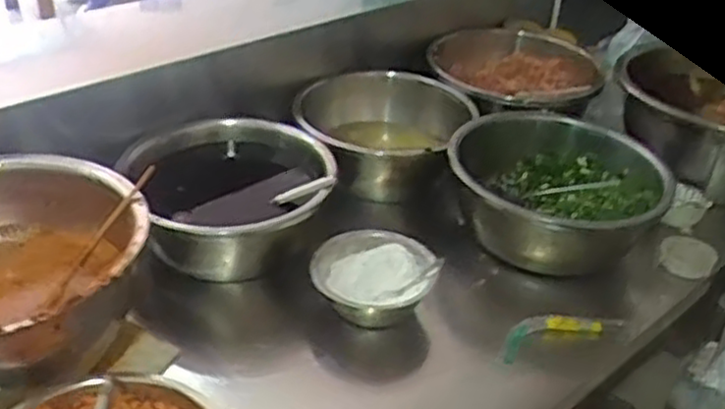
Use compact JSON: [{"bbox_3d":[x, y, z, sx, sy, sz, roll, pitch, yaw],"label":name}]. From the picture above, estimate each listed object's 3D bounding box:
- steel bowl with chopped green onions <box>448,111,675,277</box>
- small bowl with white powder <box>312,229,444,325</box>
[{"bbox_3d":[0.251,-0.016,1.014,0.269,0.138,0.250,4,34,0],"label":"steel bowl with chopped green onions"},{"bbox_3d":[0.013,0.086,0.907,0.145,0.066,0.118,8,34,6],"label":"small bowl with white powder"}]

